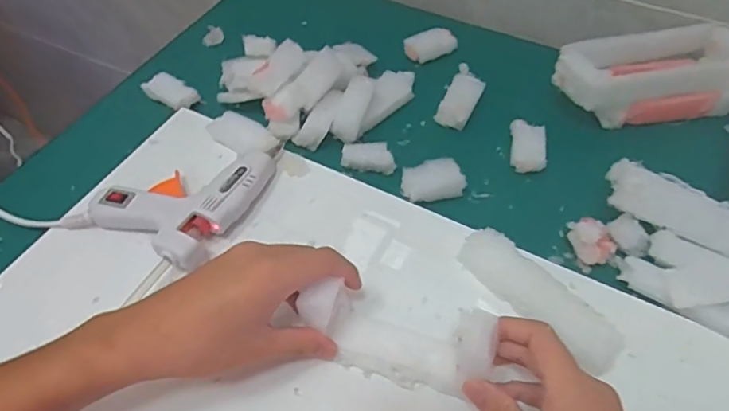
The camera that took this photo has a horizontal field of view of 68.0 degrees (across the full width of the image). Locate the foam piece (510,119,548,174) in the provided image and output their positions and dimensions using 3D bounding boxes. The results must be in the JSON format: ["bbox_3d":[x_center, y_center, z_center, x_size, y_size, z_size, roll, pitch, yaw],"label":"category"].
[{"bbox_3d":[0.150,-0.055,0.495,0.031,0.014,0.057,5,55,6],"label":"foam piece"}]

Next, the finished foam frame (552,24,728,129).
[{"bbox_3d":[0.270,-0.125,0.516,0.173,0.054,0.069,-5,53,-2],"label":"finished foam frame"}]

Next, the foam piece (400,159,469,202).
[{"bbox_3d":[0.058,-0.020,0.466,0.054,0.018,0.032,-14,56,-8],"label":"foam piece"}]

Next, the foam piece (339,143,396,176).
[{"bbox_3d":[0.003,-0.043,0.478,0.047,0.019,0.017,2,55,4],"label":"foam piece"}]

